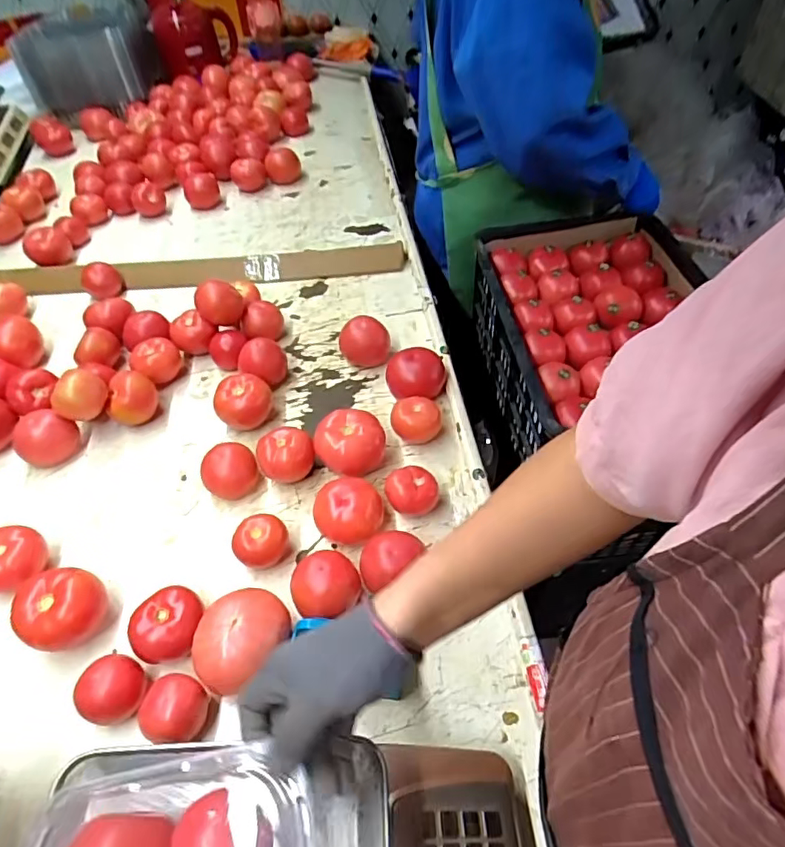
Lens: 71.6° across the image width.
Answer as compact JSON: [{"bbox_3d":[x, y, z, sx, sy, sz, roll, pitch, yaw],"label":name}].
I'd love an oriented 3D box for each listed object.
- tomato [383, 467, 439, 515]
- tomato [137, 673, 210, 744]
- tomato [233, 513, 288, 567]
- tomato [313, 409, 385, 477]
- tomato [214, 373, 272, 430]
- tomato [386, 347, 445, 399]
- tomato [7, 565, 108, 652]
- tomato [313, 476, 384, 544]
[{"bbox_3d":[0.023,0.083,0.646,0.062,0.050,0.055,-1,51,3],"label":"tomato"},{"bbox_3d":[-0.206,0.270,0.514,0.054,0.043,0.057,-2,51,2],"label":"tomato"},{"bbox_3d":[-0.147,0.133,0.613,0.059,0.049,0.053,-18,52,-11],"label":"tomato"},{"bbox_3d":[-0.054,0.031,0.688,0.086,0.066,0.076,-26,54,-17],"label":"tomato"},{"bbox_3d":[-0.203,-0.027,0.750,0.075,0.063,0.066,-15,51,-9],"label":"tomato"},{"bbox_3d":[0.033,-0.065,0.761,0.082,0.059,0.076,-2,51,2],"label":"tomato"},{"bbox_3d":[-0.343,0.195,0.571,0.083,0.060,0.083,26,57,23],"label":"tomato"},{"bbox_3d":[-0.051,0.100,0.633,0.080,0.055,0.078,-14,51,-8],"label":"tomato"}]

